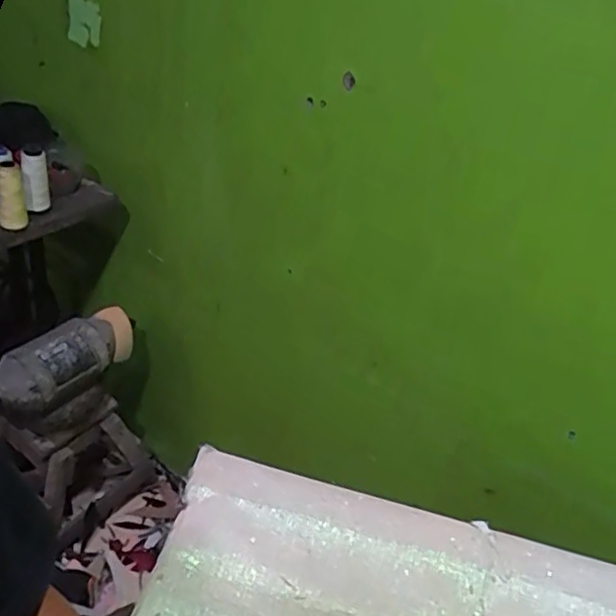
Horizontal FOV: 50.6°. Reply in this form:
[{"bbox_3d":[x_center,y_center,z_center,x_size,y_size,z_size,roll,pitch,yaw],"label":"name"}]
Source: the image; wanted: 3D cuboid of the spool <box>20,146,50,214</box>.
[{"bbox_3d":[-0.487,-0.222,1.168,0.042,0.125,0.045,-7,38,-22],"label":"spool"}]

